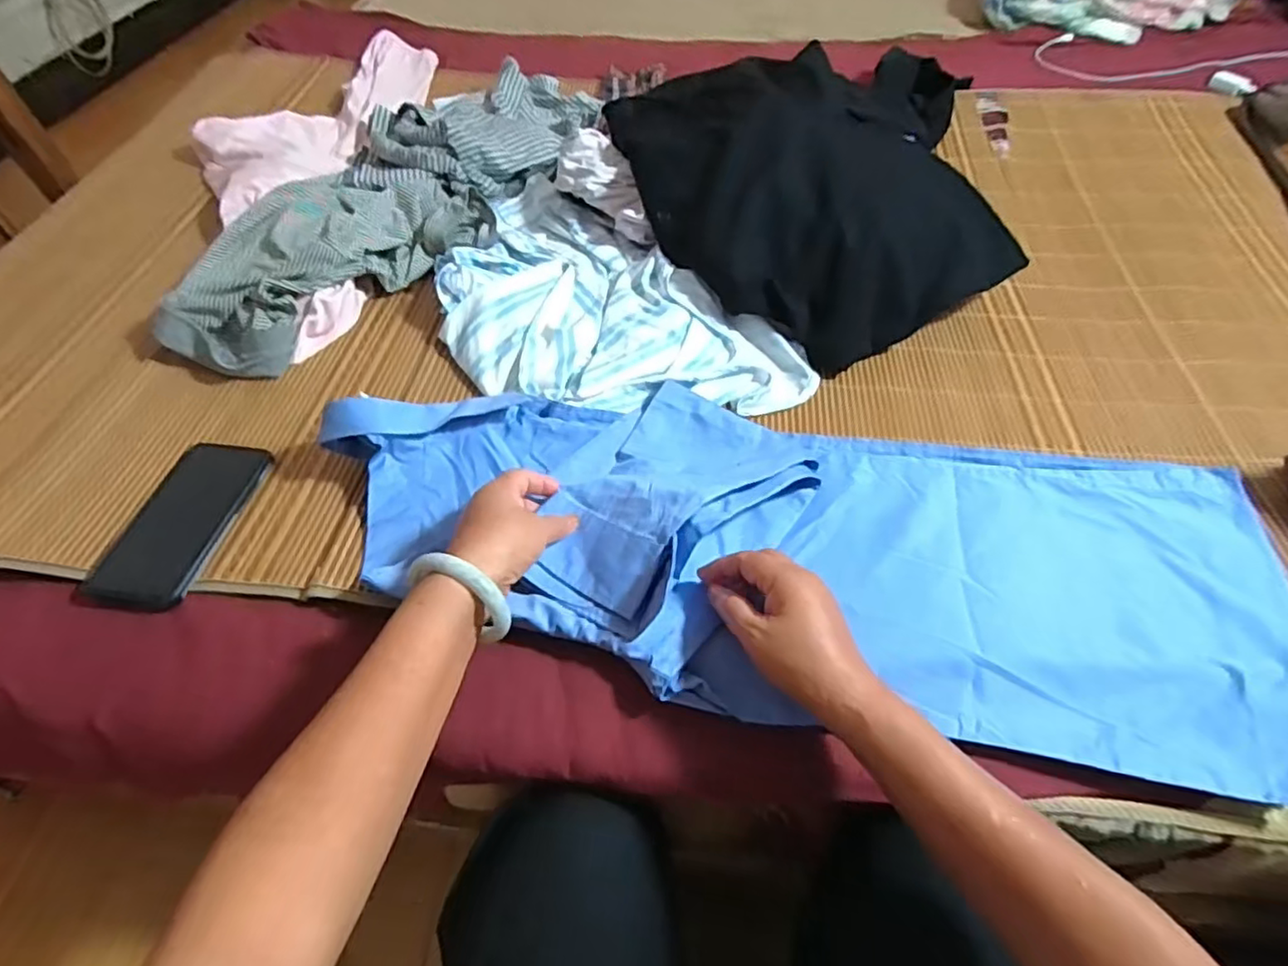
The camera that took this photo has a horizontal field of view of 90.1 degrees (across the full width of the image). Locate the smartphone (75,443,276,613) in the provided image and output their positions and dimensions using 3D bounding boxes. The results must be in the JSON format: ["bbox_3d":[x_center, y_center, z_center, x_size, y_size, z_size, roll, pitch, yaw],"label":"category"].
[{"bbox_3d":[-0.390,0.031,0.546,0.087,0.011,0.164,6,49,6],"label":"smartphone"}]

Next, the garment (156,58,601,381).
[{"bbox_3d":[-0.277,-0.383,0.823,0.246,0.074,0.698,16,55,12],"label":"garment"}]

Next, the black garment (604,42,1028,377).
[{"bbox_3d":[0.182,-0.354,0.731,0.363,0.142,0.417,-17,53,-14],"label":"black garment"}]

